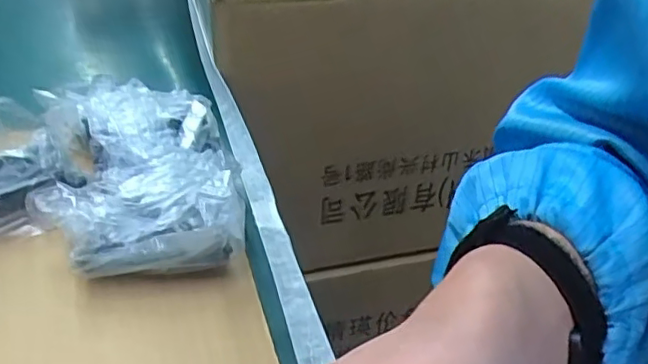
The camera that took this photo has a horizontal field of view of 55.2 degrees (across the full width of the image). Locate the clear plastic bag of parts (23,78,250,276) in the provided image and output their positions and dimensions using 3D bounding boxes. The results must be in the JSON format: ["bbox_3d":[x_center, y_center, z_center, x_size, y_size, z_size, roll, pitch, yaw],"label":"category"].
[{"bbox_3d":[-0.100,-0.008,0.336,0.100,0.047,0.152,-3,37,-13],"label":"clear plastic bag of parts"}]

